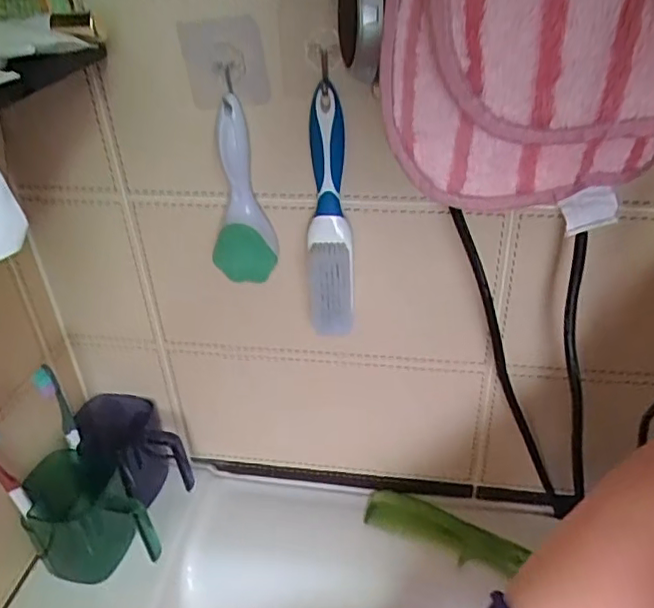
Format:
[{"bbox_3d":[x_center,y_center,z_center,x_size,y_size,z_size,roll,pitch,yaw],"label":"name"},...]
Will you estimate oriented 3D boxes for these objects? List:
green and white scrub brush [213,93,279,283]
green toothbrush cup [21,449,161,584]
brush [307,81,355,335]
[{"bbox_3d":[-0.066,-0.081,0.447,0.046,0.132,0.032,-9,34,-9],"label":"green and white scrub brush"},{"bbox_3d":[-0.216,0.197,0.544,0.089,0.093,0.093,-2,33,1],"label":"green toothbrush cup"},{"bbox_3d":[0.001,-0.061,0.437,0.033,0.176,0.033,-2,33,1],"label":"brush"}]

